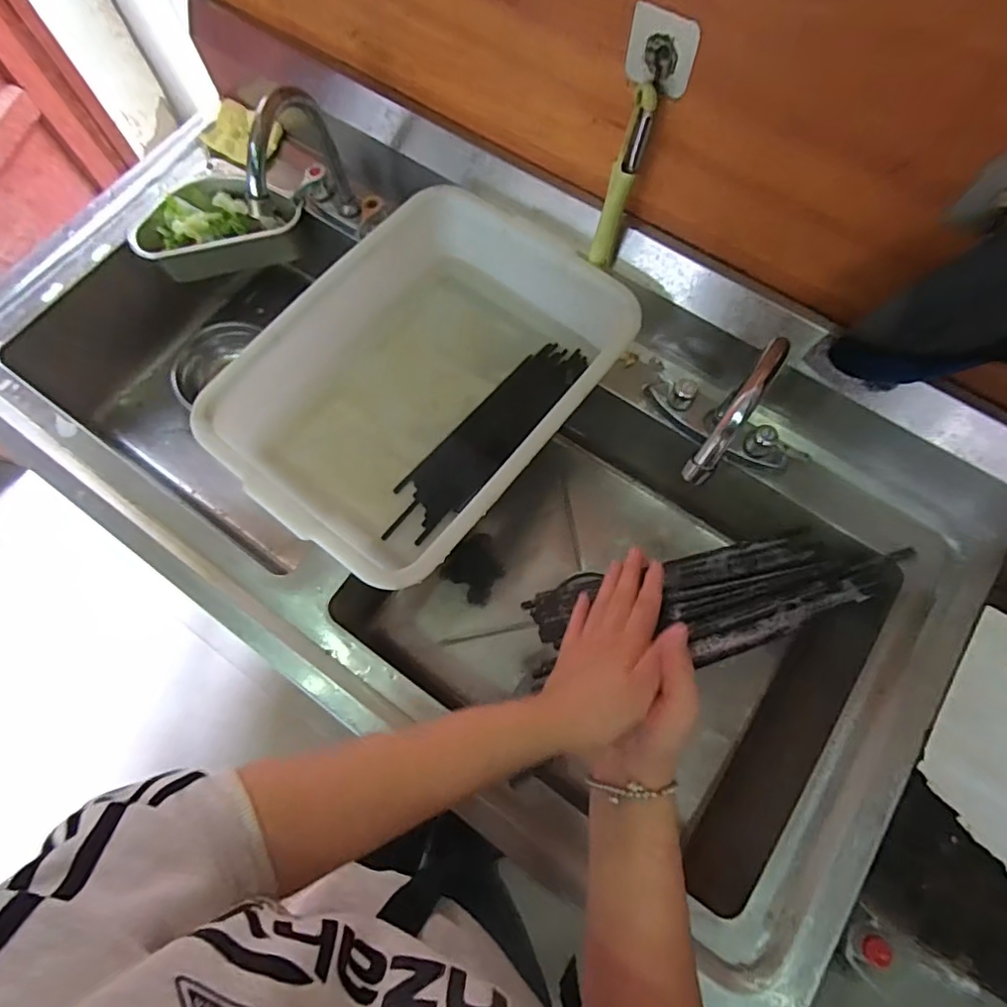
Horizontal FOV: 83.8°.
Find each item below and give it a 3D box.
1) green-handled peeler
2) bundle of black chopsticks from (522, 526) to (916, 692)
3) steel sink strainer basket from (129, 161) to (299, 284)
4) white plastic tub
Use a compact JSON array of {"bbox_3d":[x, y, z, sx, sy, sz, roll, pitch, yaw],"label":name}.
[{"bbox_3d":[0.113,-0.307,0.542,0.023,0.162,0.020,15,57,1],"label":"green-handled peeler"},{"bbox_3d":[0.140,0.087,0.408,0.259,0.045,0.085,-26,30,30],"label":"bundle of black chopsticks"},{"bbox_3d":[-0.392,-0.393,0.807,0.223,0.094,0.124,-12,72,-4],"label":"steel sink strainer basket"},{"bbox_3d":[-0.083,-0.128,0.614,0.296,0.108,0.401,36,76,11],"label":"white plastic tub"}]

